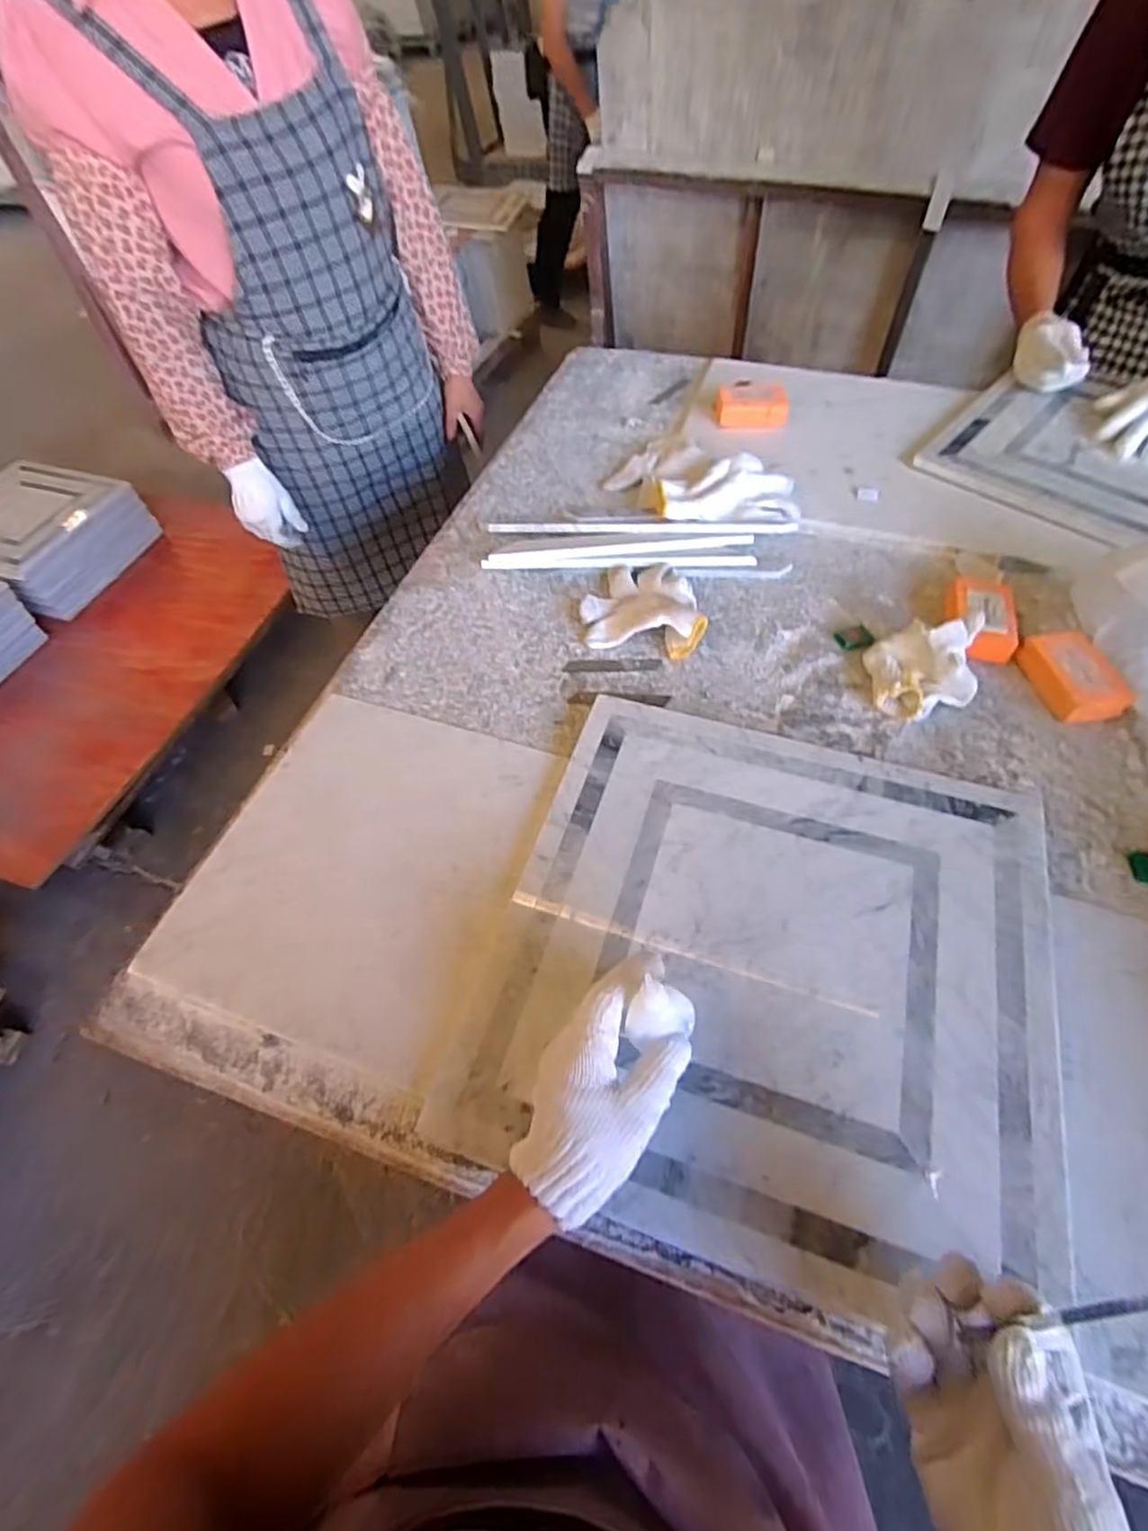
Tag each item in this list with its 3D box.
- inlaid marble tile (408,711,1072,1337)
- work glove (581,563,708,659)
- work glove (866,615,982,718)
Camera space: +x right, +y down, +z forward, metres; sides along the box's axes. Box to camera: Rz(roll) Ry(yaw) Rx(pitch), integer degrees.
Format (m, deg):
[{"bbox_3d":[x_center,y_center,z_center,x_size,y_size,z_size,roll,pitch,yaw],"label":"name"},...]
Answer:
[{"bbox_3d":[0.145,0.136,0.497,0.388,0.015,0.391,13,57,14],"label":"inlaid marble tile"},{"bbox_3d":[0.072,-0.171,0.709,0.123,0.044,0.127,1,54,5],"label":"work glove"},{"bbox_3d":[0.340,-0.095,0.639,0.089,0.063,0.085,1,55,6],"label":"work glove"}]

